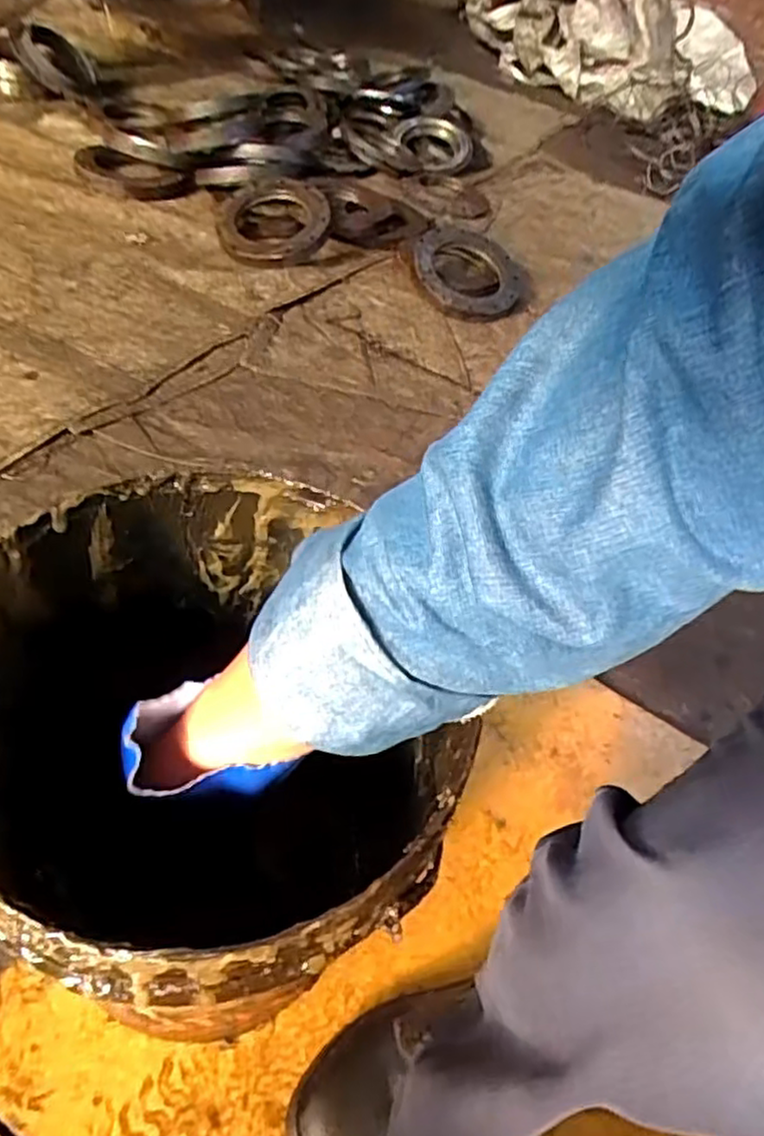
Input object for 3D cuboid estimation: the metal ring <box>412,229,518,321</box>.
[{"bbox_3d":[0.161,-0.526,1.236,0.181,0.036,0.178,4,78,-19],"label":"metal ring"}]

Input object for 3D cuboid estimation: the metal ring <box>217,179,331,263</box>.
[{"bbox_3d":[-0.185,-0.593,1.168,0.187,0.031,0.151,-11,73,1],"label":"metal ring"}]

